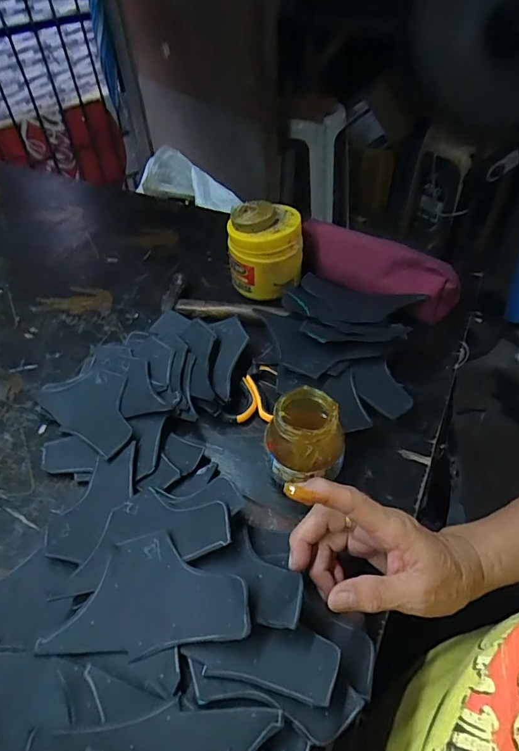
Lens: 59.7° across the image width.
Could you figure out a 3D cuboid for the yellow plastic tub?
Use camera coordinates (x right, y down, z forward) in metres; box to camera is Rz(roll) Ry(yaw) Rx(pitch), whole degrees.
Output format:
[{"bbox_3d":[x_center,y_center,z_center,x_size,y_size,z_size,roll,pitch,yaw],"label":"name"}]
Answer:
[{"bbox_3d":[0.008,-0.158,0.580,0.094,0.101,0.087,-6,48,-1],"label":"yellow plastic tub"}]

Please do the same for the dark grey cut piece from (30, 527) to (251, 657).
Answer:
[{"bbox_3d":[-0.077,0.153,0.325,0.136,0.013,0.079,-11,47,3],"label":"dark grey cut piece"}]

